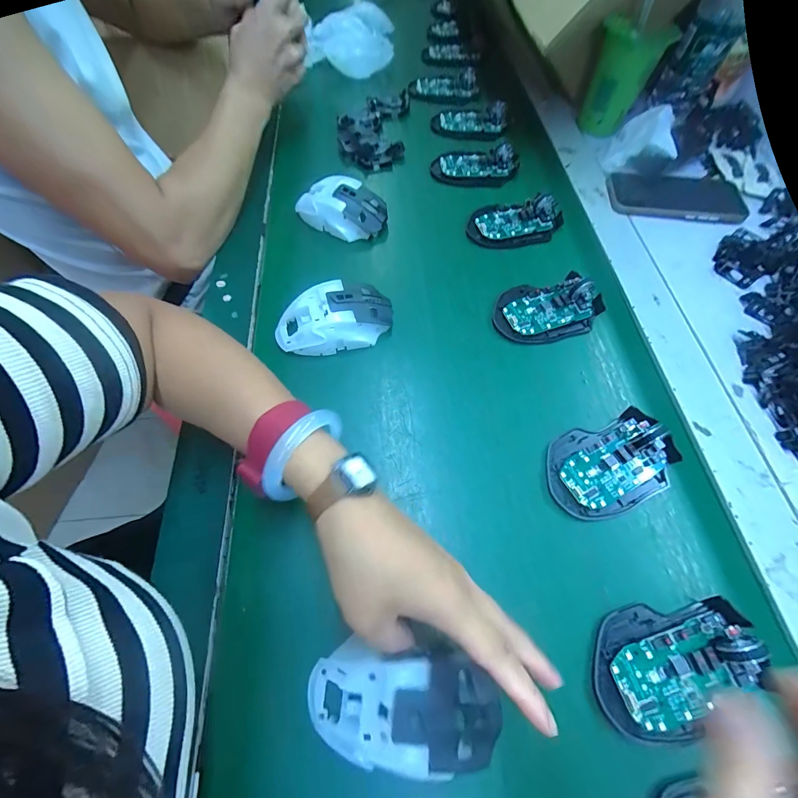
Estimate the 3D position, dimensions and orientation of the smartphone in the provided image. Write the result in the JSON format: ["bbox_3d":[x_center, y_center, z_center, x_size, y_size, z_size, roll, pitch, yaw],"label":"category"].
[{"bbox_3d":[0.356,-0.260,0.472,0.165,0.007,0.086,7,63,6],"label":"smartphone"}]

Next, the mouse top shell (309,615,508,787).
[{"bbox_3d":[0.001,0.180,0.221,0.115,0.030,0.067,5,63,5],"label":"mouse top shell"}]

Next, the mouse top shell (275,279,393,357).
[{"bbox_3d":[-0.065,-0.077,0.368,0.115,0.047,0.056,-17,63,-6],"label":"mouse top shell"}]

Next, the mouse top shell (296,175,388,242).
[{"bbox_3d":[-0.068,-0.233,0.445,0.100,0.043,0.058,31,68,17],"label":"mouse top shell"}]

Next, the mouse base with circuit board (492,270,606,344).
[{"bbox_3d":[0.156,-0.096,0.385,0.111,0.020,0.071,-8,63,-2],"label":"mouse base with circuit board"}]

